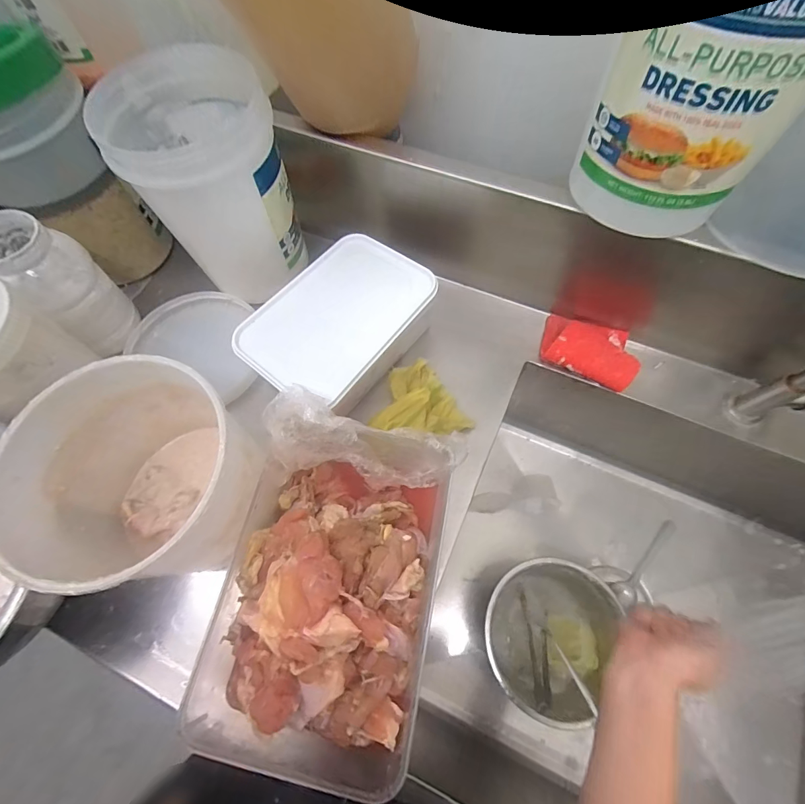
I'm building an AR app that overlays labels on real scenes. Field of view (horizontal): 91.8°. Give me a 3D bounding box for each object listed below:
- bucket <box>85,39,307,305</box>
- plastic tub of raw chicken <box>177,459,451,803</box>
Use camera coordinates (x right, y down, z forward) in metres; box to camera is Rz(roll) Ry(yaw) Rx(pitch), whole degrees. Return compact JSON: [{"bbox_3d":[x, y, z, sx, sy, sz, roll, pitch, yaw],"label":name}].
[{"bbox_3d":[-0.220,-0.252,0.464,0.152,0.199,0.169,-35,71,-13],"label":"bucket"},{"bbox_3d":[-0.060,0.172,0.342,0.167,0.096,0.237,11,68,5],"label":"plastic tub of raw chicken"}]

